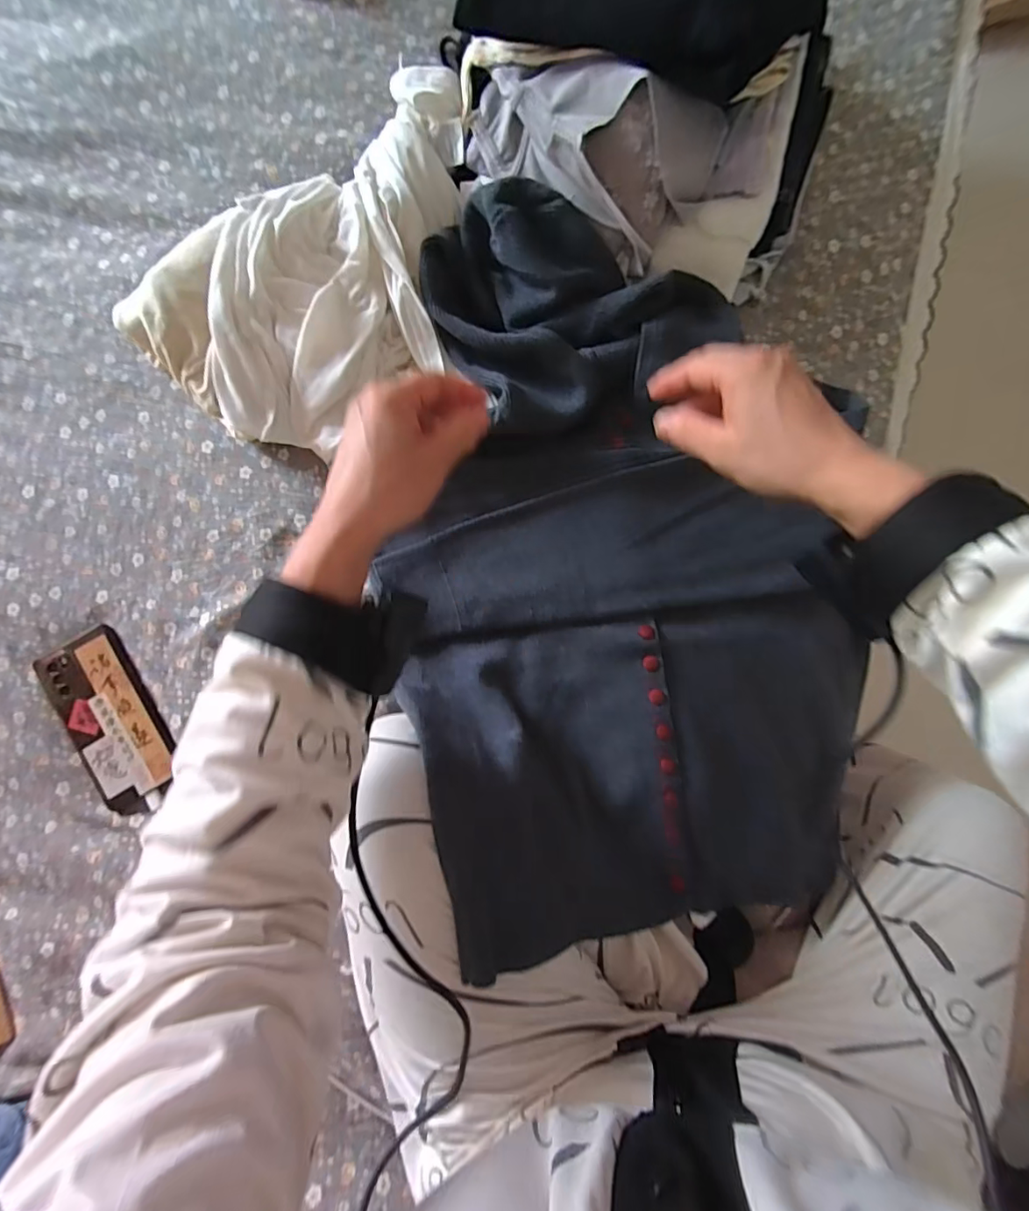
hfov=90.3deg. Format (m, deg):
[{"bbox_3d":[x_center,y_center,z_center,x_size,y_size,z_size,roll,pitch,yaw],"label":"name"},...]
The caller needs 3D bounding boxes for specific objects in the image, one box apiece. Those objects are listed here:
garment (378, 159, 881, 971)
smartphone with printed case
[{"bbox_3d":[0.094,-0.043,0.452,0.441,0.115,0.631,-10,85,-4],"label":"garment"},{"bbox_3d":[-0.387,0.110,0.491,0.081,0.008,0.175,-31,84,-2],"label":"smartphone with printed case"}]

